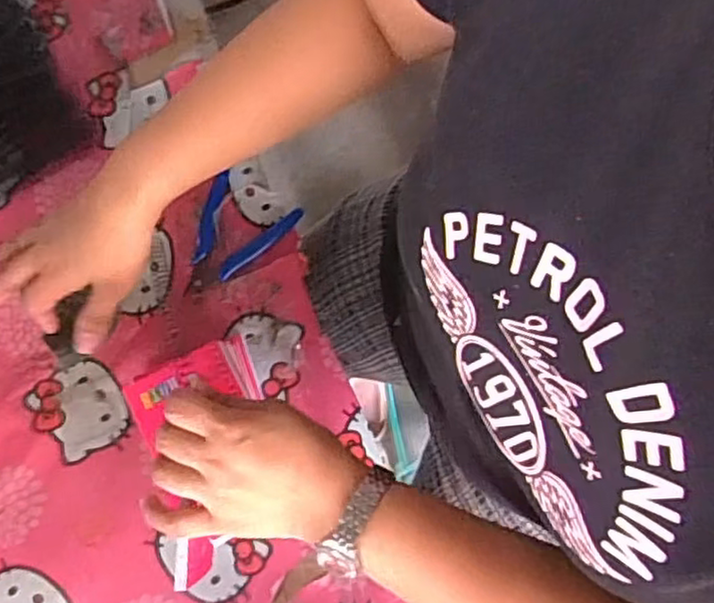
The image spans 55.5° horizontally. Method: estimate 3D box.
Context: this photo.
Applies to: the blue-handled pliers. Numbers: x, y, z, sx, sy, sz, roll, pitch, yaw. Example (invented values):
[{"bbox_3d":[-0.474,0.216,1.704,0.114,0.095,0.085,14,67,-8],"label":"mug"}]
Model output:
[{"bbox_3d":[-0.111,-0.053,0.592,0.081,0.009,0.106,31,80,6],"label":"blue-handled pliers"}]

